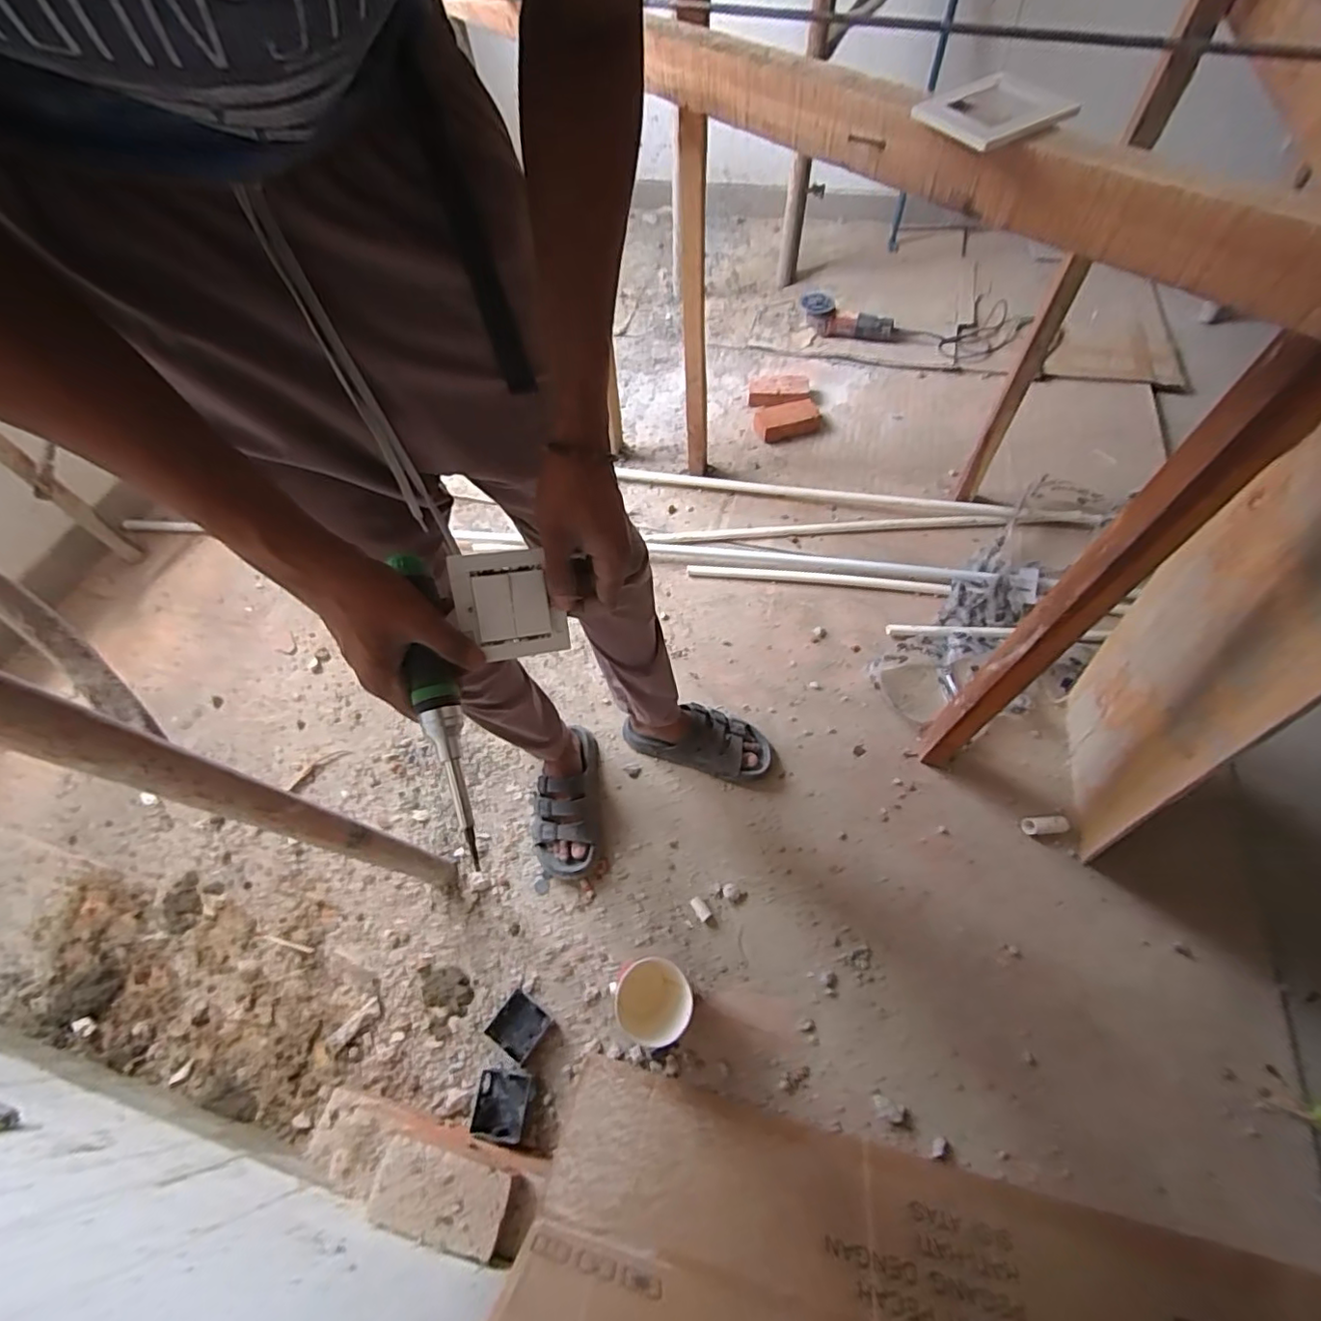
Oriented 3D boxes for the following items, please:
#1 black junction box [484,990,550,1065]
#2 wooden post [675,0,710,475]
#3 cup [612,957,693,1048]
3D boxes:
[{"bbox_3d":[-0.209,0.540,0.867,0.071,0.030,0.066,30,66,19],"label":"black junction box"},{"bbox_3d":[0.066,-0.664,1.101,0.050,0.821,0.065,-1,59,4],"label":"wooden post"},{"bbox_3d":[-0.013,0.503,0.874,0.123,0.102,0.106,28,65,19],"label":"cup"}]

